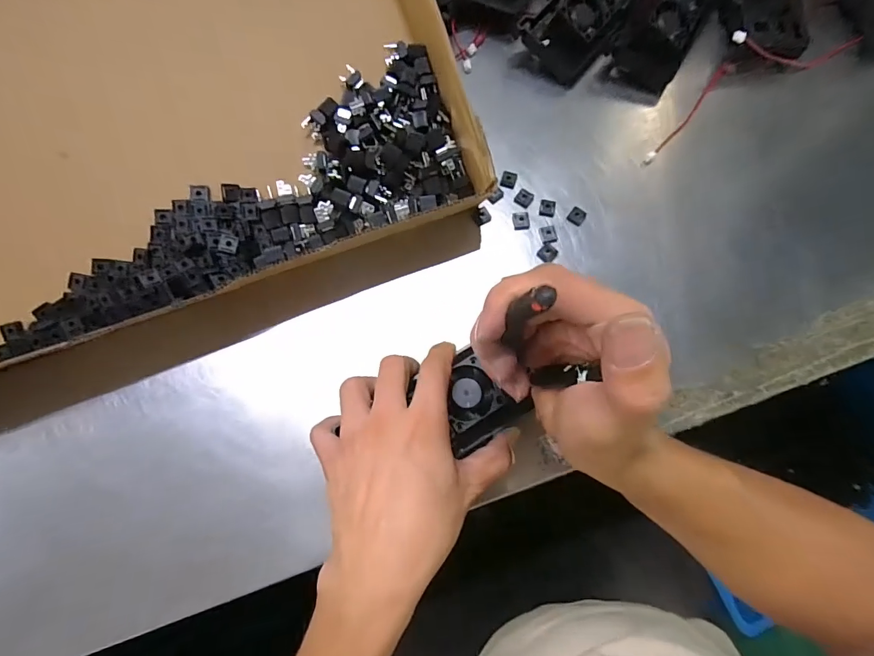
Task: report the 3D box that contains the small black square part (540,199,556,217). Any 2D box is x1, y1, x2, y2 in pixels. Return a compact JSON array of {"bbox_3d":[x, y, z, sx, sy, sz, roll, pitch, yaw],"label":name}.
[{"bbox_3d":[0.095,-0.103,0.361,0.013,0.004,0.016,12,76,2],"label":"small black square part"}]

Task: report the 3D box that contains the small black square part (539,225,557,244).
[{"bbox_3d":[0.094,-0.078,0.356,0.013,0.004,0.015,-10,76,-3],"label":"small black square part"}]

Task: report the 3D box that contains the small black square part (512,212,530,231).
[{"bbox_3d":[0.072,-0.092,0.360,0.014,0.004,0.016,-3,76,-2],"label":"small black square part"}]

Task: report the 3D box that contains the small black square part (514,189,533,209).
[{"bbox_3d":[0.075,-0.111,0.365,0.014,0.004,0.015,36,78,8],"label":"small black square part"}]

